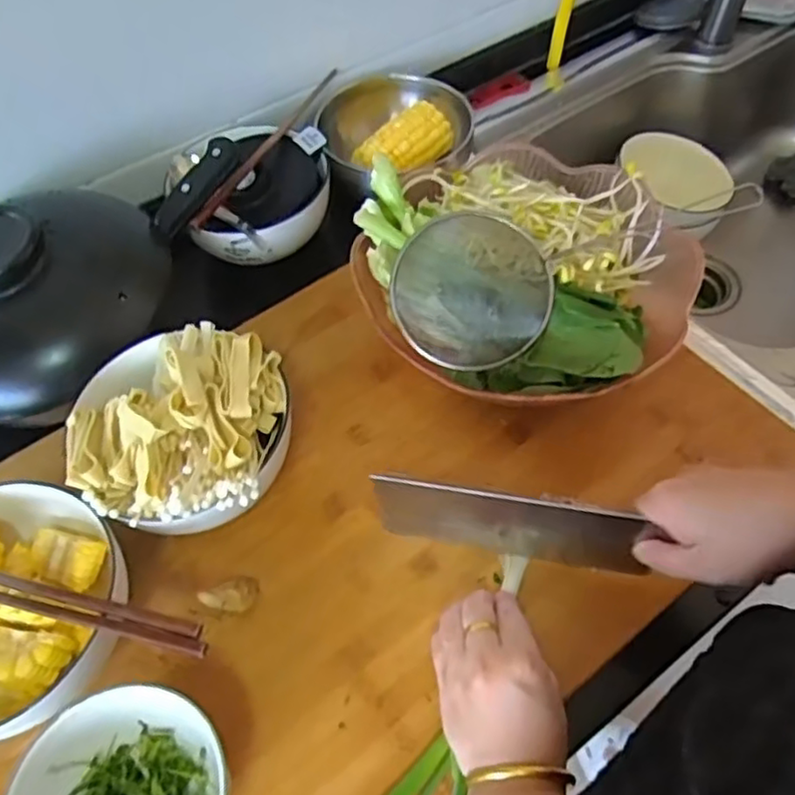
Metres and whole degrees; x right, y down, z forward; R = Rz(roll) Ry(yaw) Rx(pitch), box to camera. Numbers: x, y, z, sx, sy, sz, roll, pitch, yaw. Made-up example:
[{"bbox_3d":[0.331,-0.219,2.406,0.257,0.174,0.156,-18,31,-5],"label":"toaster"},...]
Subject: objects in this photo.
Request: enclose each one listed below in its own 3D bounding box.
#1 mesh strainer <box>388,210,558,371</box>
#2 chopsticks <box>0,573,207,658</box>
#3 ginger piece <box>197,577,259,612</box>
[{"bbox_3d":[0.054,-0.076,0.496,0.111,0.028,0.109,14,88,4],"label":"mesh strainer"},{"bbox_3d":[-0.224,0.109,0.387,0.248,0.010,0.016,11,58,9],"label":"chopsticks"},{"bbox_3d":[-0.113,0.130,0.455,0.036,0.020,0.023,4,57,5],"label":"ginger piece"}]

